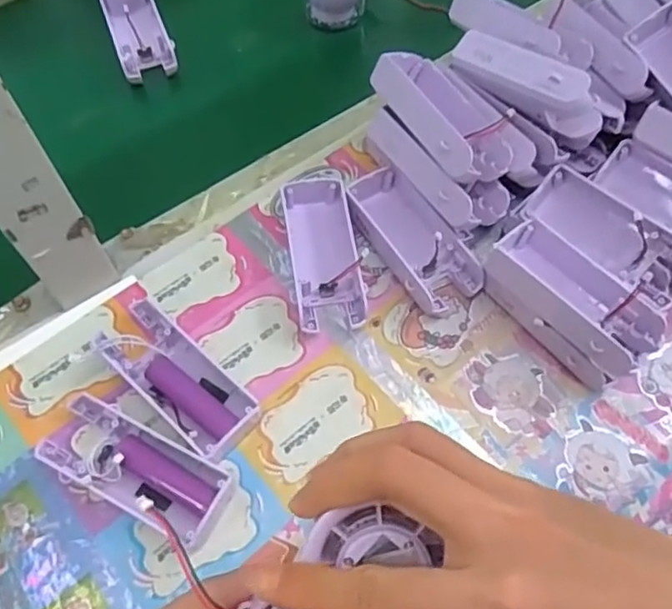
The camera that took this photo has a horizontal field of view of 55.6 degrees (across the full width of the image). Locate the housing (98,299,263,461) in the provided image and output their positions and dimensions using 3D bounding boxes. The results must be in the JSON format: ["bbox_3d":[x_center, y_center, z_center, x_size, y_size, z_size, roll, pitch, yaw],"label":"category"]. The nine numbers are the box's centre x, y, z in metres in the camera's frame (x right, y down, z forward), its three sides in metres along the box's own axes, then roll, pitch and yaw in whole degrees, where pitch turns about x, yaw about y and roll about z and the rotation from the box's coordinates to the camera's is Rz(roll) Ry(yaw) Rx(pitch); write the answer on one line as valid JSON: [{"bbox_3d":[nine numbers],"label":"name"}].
[{"bbox_3d":[-0.097,0.045,0.390,0.105,0.024,0.046,39,67,17],"label":"housing"}]

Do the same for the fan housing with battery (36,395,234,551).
[{"bbox_3d":[-0.112,0.093,0.361,0.107,0.028,0.045,25,64,11],"label":"fan housing with battery"}]

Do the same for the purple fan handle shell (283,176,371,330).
[{"bbox_3d":[-0.008,-0.034,0.432,0.045,0.026,0.107,-8,62,-6],"label":"purple fan handle shell"}]

